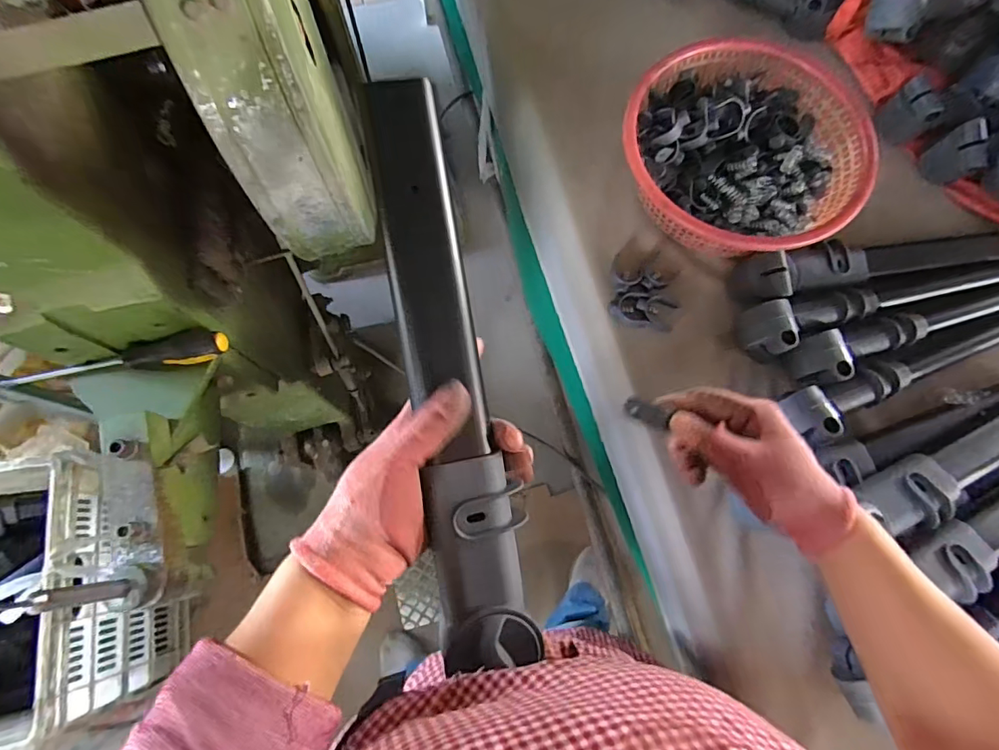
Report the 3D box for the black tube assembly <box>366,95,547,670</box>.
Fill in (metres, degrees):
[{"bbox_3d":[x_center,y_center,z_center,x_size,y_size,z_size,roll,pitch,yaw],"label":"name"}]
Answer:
[{"bbox_3d":[-0.032,0.005,0.320,0.054,0.030,0.358,-10,93,-4],"label":"black tube assembly"}]

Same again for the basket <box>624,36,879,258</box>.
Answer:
[{"bbox_3d":[0.310,-0.286,0.657,0.290,0.067,0.275,0,74,-1],"label":"basket"}]

